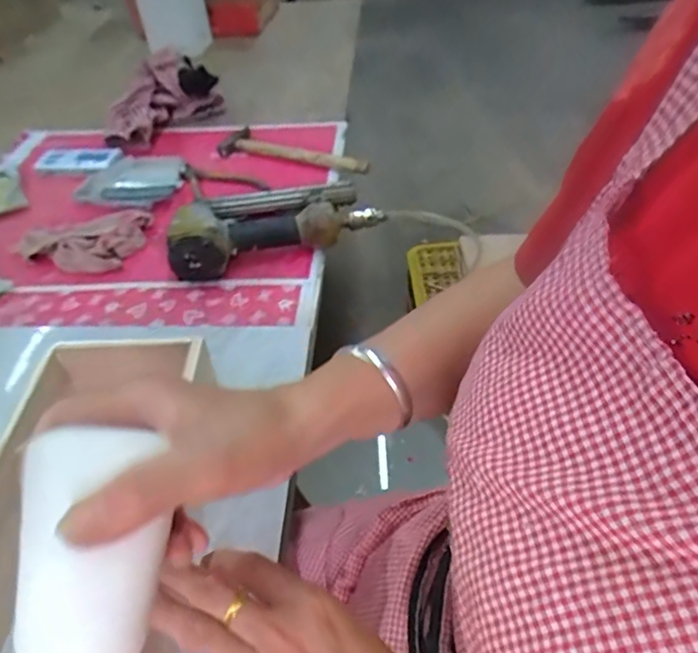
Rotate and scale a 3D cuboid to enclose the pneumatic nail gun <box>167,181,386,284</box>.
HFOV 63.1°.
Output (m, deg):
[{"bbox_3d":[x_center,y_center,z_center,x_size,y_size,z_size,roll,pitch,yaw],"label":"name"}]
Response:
[{"bbox_3d":[-0.097,-0.137,0.697,0.244,0.065,0.143,-15,44,-12],"label":"pneumatic nail gun"}]

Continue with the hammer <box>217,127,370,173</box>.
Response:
[{"bbox_3d":[-0.082,-0.261,0.859,0.252,0.021,0.069,16,47,20],"label":"hammer"}]

